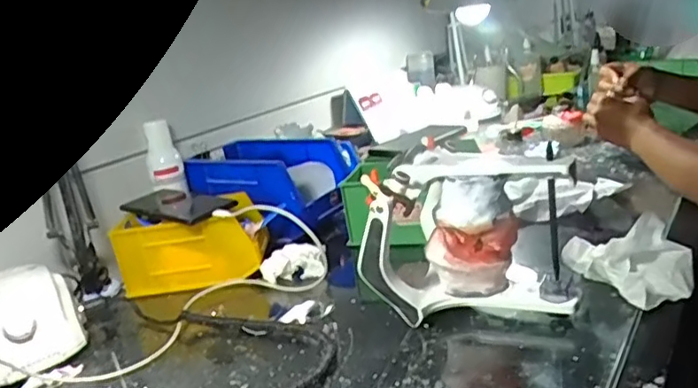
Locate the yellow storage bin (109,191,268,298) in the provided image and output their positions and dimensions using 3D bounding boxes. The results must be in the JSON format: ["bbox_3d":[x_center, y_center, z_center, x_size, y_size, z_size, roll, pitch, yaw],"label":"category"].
[{"bbox_3d":[-0.194,0.063,0.748,0.170,0.084,0.085,-6,17,5],"label":"yellow storage bin"}]

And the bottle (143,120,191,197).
[{"bbox_3d":[-0.256,-0.050,0.835,0.043,0.102,0.034,-7,17,3],"label":"bottle"}]

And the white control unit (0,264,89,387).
[{"bbox_3d":[-0.330,0.131,0.604,0.103,0.076,0.121,-18,20,-29],"label":"white control unit"}]

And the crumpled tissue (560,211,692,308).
[{"bbox_3d":[0.263,0.065,0.561,0.114,0.058,0.085,-1,18,21],"label":"crumpled tissue"}]

